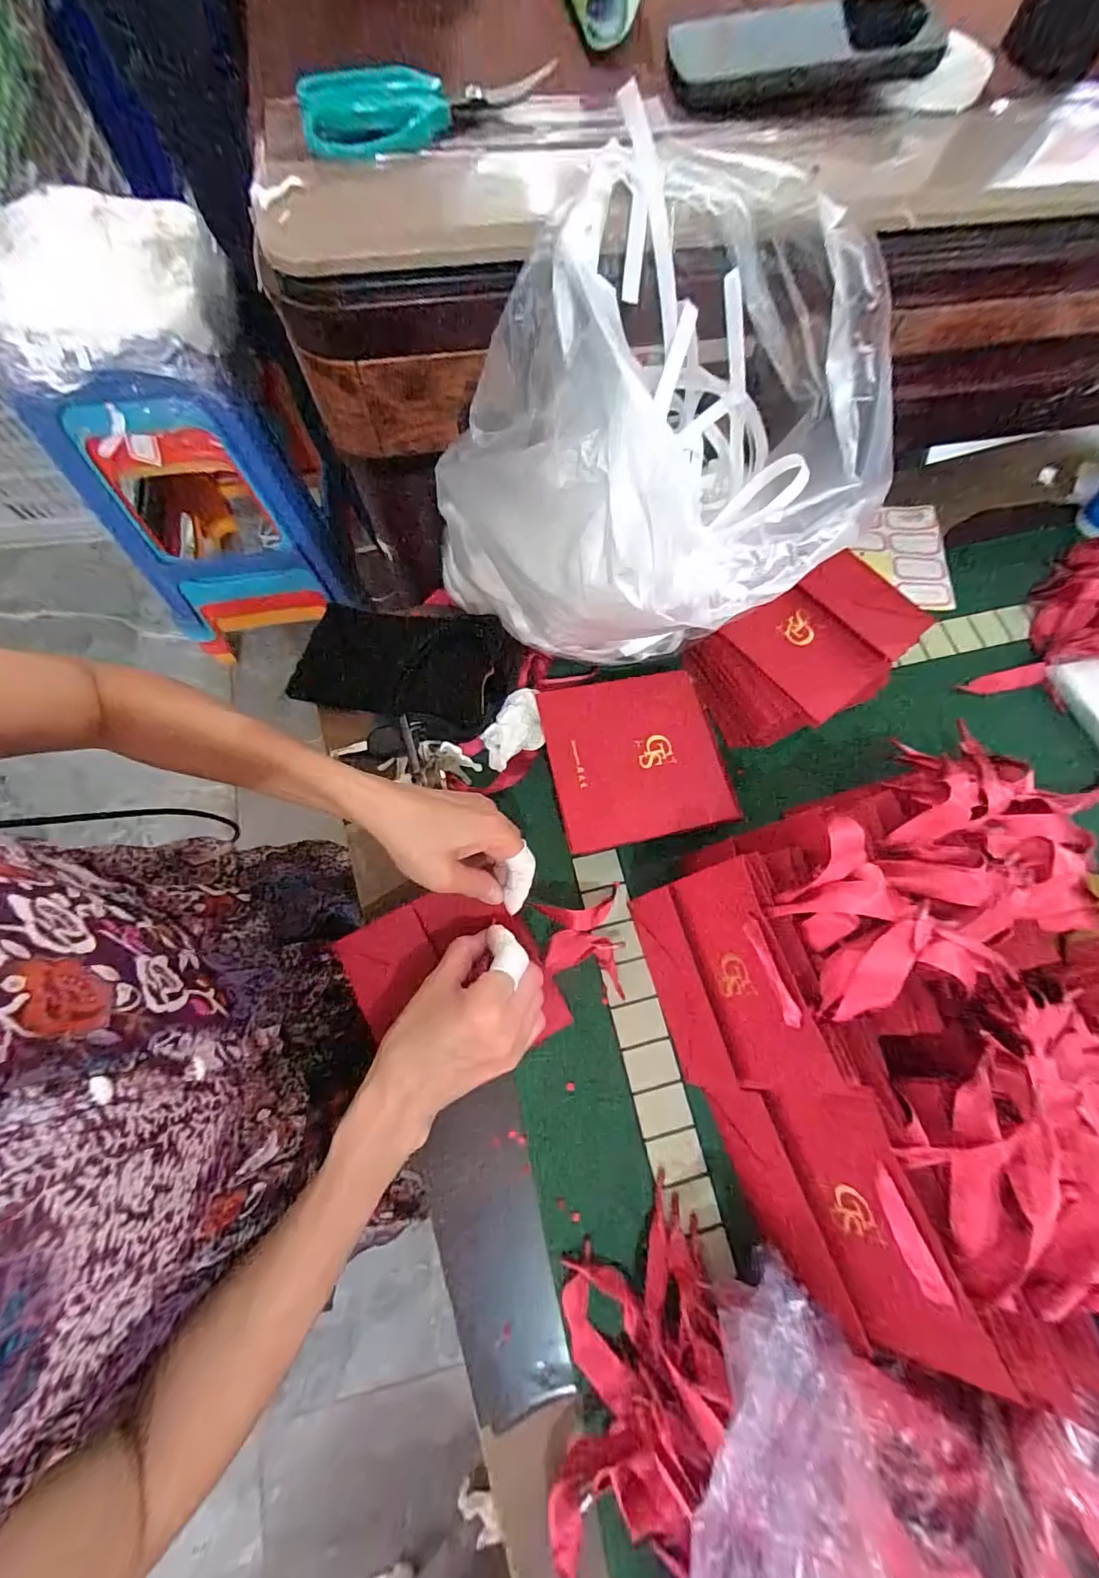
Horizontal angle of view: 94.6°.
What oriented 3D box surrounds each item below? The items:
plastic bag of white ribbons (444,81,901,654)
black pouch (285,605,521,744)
[{"bbox_3d":[0.079,-0.200,0.349,0.216,0.239,0.233,-42,78,-13],"label":"plastic bag of white ribbons"},{"bbox_3d":[-0.131,-0.112,0.475,0.197,0.026,0.114,10,72,1],"label":"black pouch"}]

